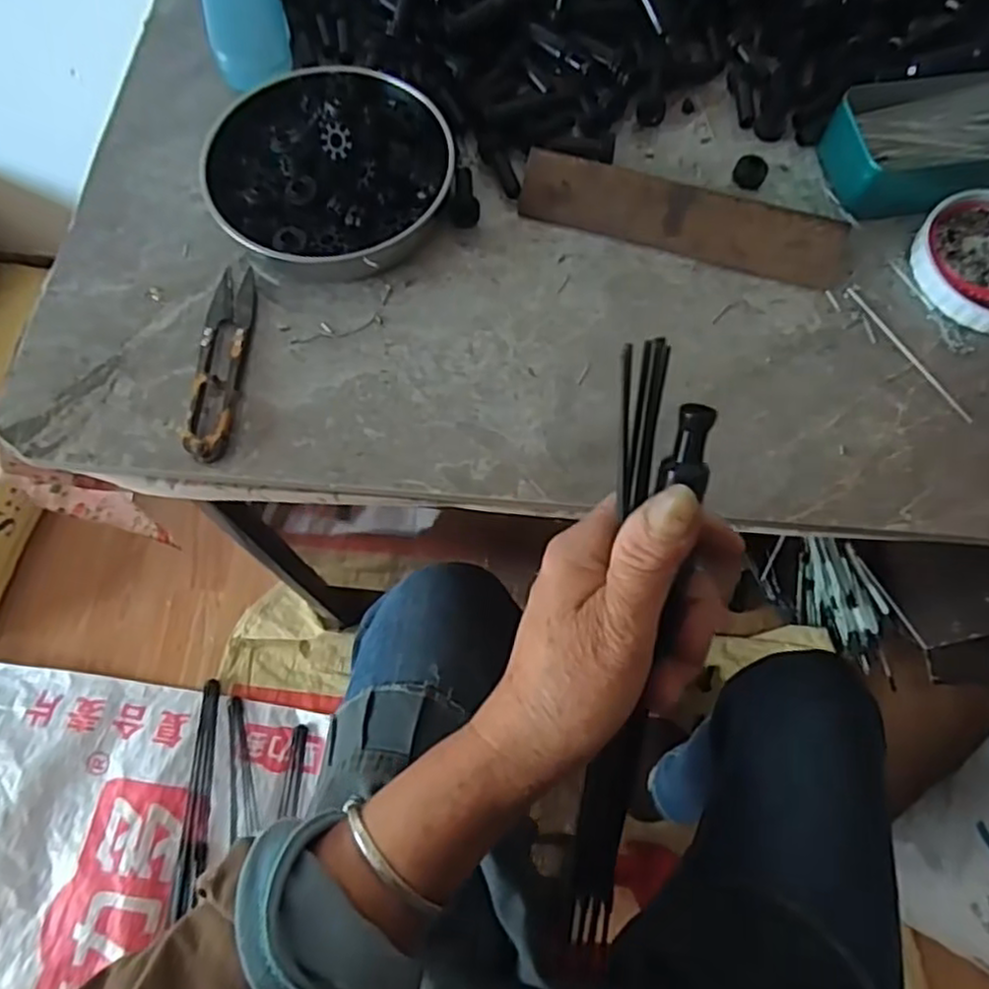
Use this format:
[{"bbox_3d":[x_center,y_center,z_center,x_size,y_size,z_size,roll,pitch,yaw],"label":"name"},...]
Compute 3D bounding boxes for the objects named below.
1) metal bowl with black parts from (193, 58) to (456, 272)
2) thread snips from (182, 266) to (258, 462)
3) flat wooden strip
[{"bbox_3d":[-0.095,-0.189,0.404,0.134,0.032,0.134,0,69,0],"label":"metal bowl with black parts"},{"bbox_3d":[-0.145,-0.073,0.373,0.024,0.011,0.117,1,69,0],"label":"thread snips"},{"bbox_3d":[0.107,-0.156,0.397,0.185,0.035,0.008,17,26,7],"label":"flat wooden strip"}]

